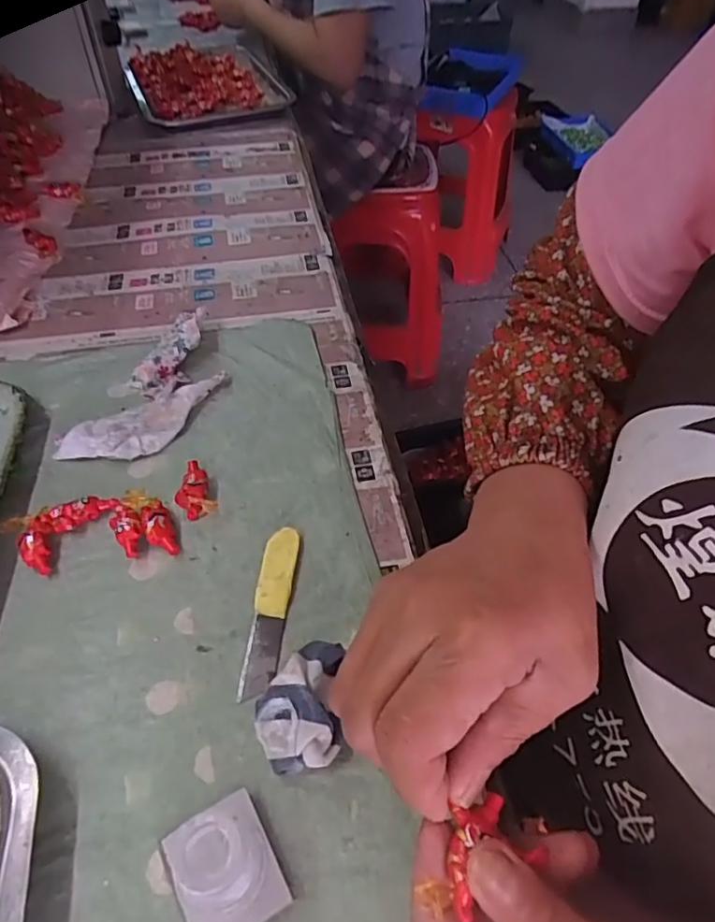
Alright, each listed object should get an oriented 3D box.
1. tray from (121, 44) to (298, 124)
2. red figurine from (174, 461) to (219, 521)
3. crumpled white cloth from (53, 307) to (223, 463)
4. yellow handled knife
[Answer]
[{"bbox_3d":[-0.230,-0.565,0.890,0.201,0.046,0.260,-19,52,-18],"label":"tray"},{"bbox_3d":[-0.110,0.020,0.397,0.023,0.013,0.043,-18,51,-17],"label":"red figurine"},{"bbox_3d":[-0.151,-0.060,0.459,0.069,0.023,0.164,20,50,15],"label":"crumpled white cloth"},{"bbox_3d":[-0.051,0.084,0.347,0.020,0.006,0.104,6,48,3],"label":"yellow handled knife"}]

